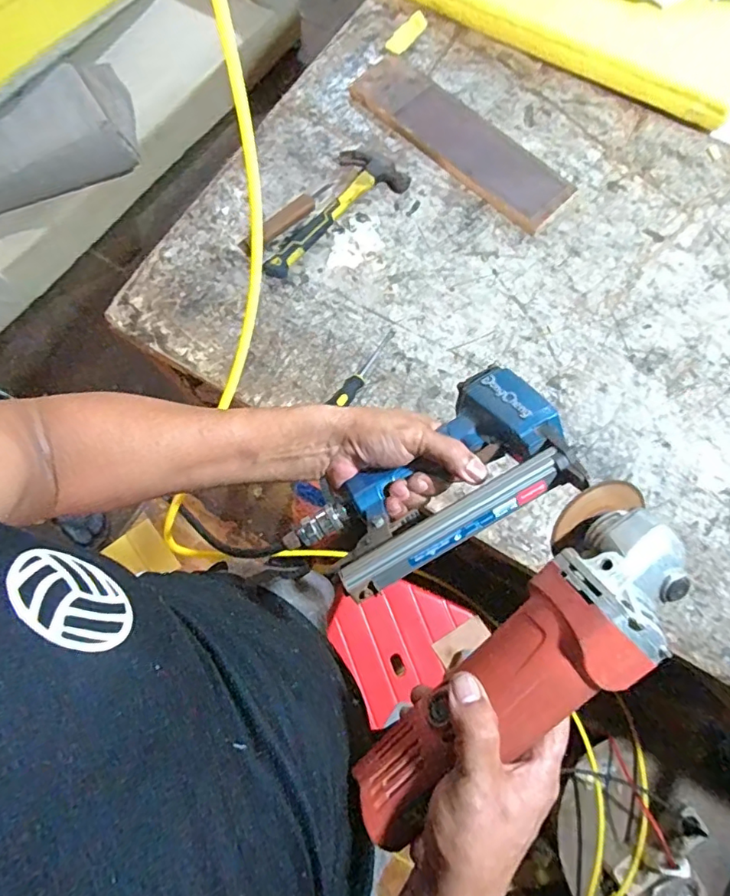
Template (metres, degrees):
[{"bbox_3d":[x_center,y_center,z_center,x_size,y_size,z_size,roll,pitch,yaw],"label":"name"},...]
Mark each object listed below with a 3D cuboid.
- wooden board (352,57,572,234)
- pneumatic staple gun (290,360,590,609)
[{"bbox_3d":[0.160,-0.525,0.894,0.420,0.016,0.121,40,78,10],"label":"wooden board"},{"bbox_3d":[0.056,0.039,0.404,0.214,0.053,0.119,-34,43,-1],"label":"pneumatic staple gun"}]

